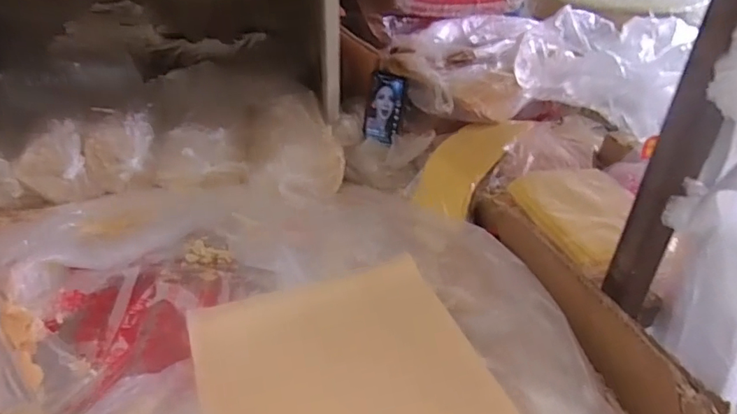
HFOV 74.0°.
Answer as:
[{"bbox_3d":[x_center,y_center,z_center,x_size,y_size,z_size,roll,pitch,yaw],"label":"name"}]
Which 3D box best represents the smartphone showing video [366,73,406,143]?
[{"bbox_3d":[0.033,-0.195,0.966,0.071,0.131,0.015,11,1,-22],"label":"smartphone showing video"}]

